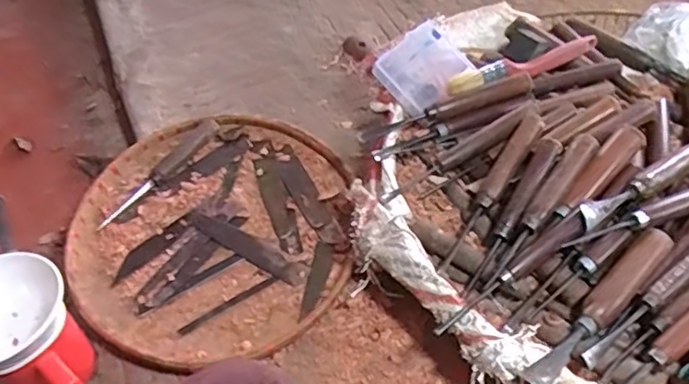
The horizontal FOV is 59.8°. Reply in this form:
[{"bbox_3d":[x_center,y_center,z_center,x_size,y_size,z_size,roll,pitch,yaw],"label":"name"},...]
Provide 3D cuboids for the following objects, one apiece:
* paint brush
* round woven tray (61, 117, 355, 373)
[{"bbox_3d":[0.190,-0.132,0.633,0.178,0.030,0.023,-21,54,-11],"label":"paint brush"},{"bbox_3d":[-0.138,0.040,0.621,0.286,0.034,0.291,-2,53,3],"label":"round woven tray"}]

